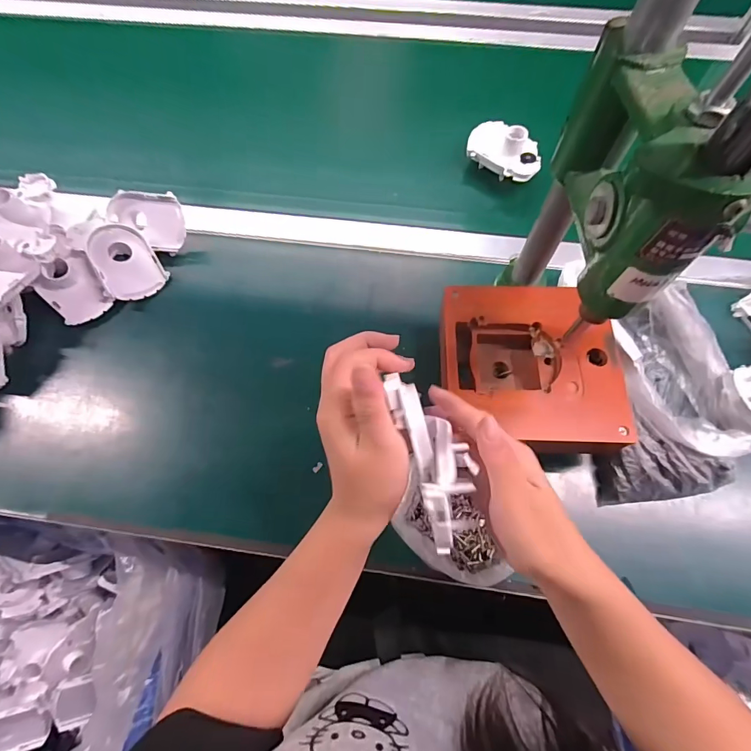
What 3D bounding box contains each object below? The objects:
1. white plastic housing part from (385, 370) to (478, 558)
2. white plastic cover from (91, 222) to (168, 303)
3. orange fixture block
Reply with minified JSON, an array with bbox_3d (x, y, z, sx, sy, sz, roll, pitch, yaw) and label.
[{"bbox_3d":[0.039,0.053,0.251,0.036,0.036,0.112,-18,84,-6],"label":"white plastic housing part"},{"bbox_3d":[-0.287,-0.130,0.471,0.062,0.021,0.088,-36,96,-21],"label":"white plastic cover"},{"bbox_3d":[0.139,-0.004,0.393,0.155,0.068,0.155,1,67,1],"label":"orange fixture block"}]

